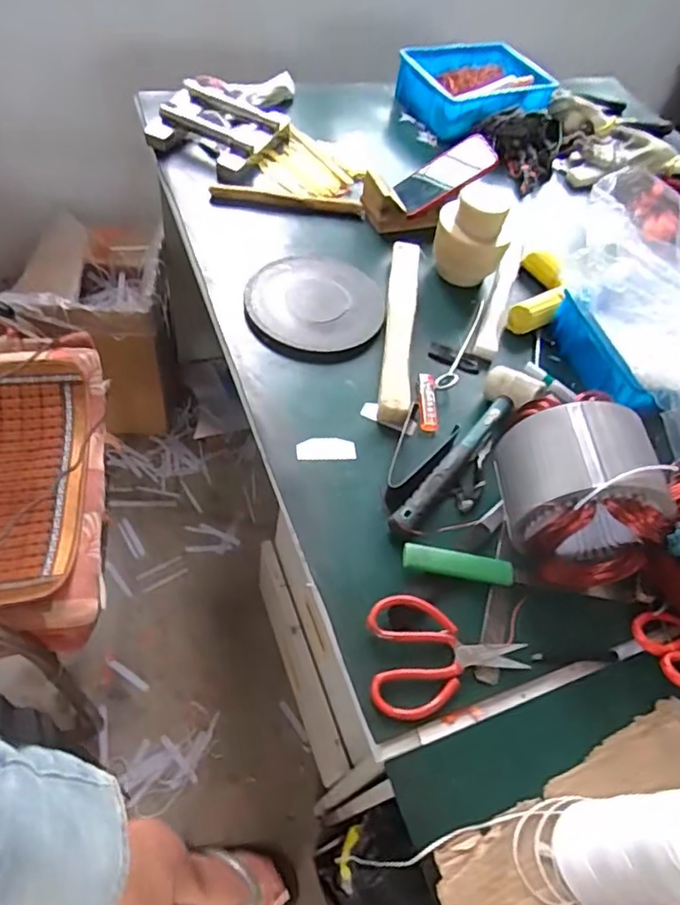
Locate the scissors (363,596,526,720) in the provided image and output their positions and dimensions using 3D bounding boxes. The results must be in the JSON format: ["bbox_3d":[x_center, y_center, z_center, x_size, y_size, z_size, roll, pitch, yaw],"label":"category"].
[{"bbox_3d":[0.104,0.194,0.569,0.151,0.024,0.108,0,56,-5],"label":"scissors"}]

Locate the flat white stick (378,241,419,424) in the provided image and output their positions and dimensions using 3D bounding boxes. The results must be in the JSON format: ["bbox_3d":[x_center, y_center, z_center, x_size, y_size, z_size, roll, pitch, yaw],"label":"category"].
[{"bbox_3d":[0.083,-0.182,0.817,0.039,0.025,0.338,8,56,1],"label":"flat white stick"}]

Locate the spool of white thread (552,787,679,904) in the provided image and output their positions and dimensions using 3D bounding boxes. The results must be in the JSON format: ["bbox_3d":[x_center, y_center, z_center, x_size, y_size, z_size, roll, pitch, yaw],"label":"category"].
[{"bbox_3d":[0.219,0.292,0.427,0.073,0.168,0.078,4,50,-5],"label":"spool of white thread"}]

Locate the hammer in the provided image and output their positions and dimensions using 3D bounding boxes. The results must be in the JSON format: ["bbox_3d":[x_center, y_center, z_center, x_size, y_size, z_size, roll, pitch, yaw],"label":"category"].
[{"bbox_3d":[0.151,-0.004,0.698,0.060,0.032,0.270,31,59,16],"label":"hammer"}]

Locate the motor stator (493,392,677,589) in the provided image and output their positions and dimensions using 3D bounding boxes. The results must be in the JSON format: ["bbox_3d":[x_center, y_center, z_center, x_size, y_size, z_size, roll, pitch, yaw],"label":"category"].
[{"bbox_3d":[0.244,0.039,0.619,0.145,0.148,0.164,0,52,-8],"label":"motor stator"}]

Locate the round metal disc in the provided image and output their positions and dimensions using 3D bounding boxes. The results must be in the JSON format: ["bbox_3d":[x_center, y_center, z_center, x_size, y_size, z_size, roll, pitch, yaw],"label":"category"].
[{"bbox_3d":[-0.032,-0.214,0.834,0.181,0.019,0.176,2,56,-3],"label":"round metal disc"}]

